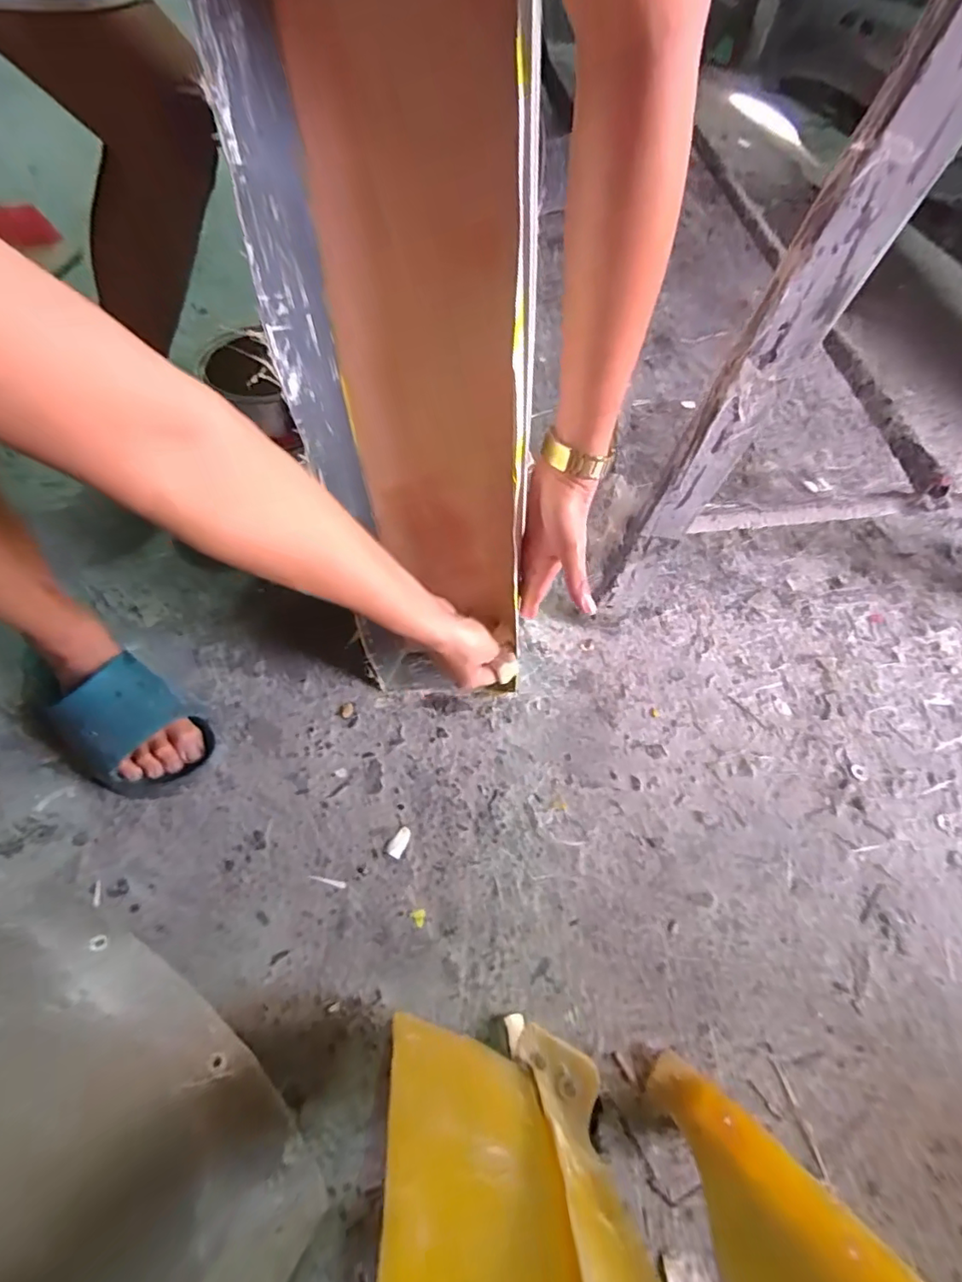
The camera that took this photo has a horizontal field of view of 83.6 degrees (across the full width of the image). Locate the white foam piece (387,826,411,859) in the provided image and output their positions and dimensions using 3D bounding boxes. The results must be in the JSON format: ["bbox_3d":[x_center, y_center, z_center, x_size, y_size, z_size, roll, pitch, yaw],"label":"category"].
[{"bbox_3d":[-0.084,0.208,0.557,0.016,0.004,0.032,24,58,11],"label":"white foam piece"}]

